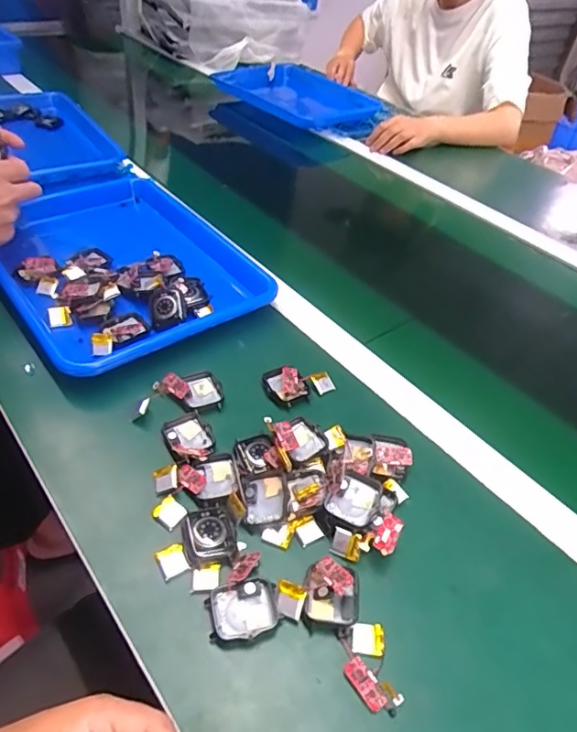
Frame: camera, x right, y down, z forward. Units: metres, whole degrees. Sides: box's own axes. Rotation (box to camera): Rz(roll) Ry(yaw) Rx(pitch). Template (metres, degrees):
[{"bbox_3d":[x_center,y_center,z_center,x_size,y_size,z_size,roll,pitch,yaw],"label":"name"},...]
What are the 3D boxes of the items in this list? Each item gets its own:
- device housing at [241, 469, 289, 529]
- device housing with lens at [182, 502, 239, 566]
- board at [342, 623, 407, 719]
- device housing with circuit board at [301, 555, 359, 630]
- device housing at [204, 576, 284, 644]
[{"bbox_3d":[-0.018,0.106,0.406,0.036,0.012,0.043,-8,63,6],"label":"device housing"},{"bbox_3d":[-0.059,0.126,0.386,0.036,0.010,0.043,-9,46,-15],"label":"device housing with lens"},{"bbox_3d":[0.053,0.196,0.332,0.031,0.007,0.050,-4,45,-10],"label":"board"},{"bbox_3d":[0.031,0.156,0.355,0.038,0.022,0.039,5,44,-2],"label":"device housing with circuit board"},{"bbox_3d":[-0.031,0.165,0.348,0.046,0.009,0.035,-10,47,-17],"label":"device housing"}]

